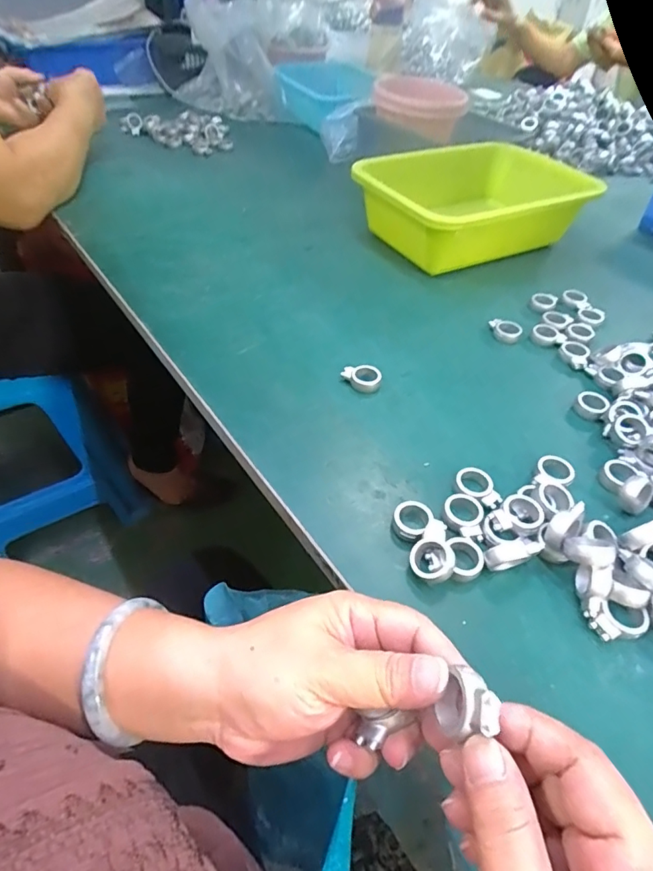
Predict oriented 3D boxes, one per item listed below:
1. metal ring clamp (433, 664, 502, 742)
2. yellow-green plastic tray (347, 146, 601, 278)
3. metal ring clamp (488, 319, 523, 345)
[{"bbox_3d":[0.056,0.106,0.182,0.011,0.027,0.021,21,14,-18],"label":"metal ring clamp"},{"bbox_3d":[0.190,-0.288,0.597,0.282,0.080,0.184,-18,51,-18],"label":"yellow-green plastic tray"},{"bbox_3d":[0.179,-0.105,0.475,0.033,0.012,0.026,21,50,16],"label":"metal ring clamp"}]

